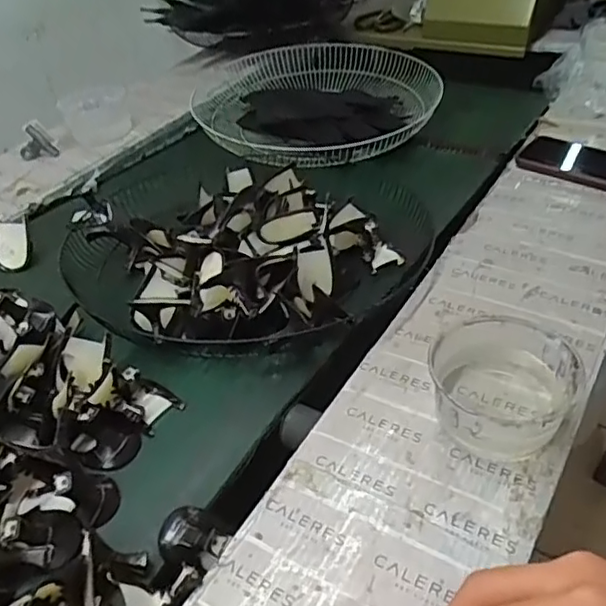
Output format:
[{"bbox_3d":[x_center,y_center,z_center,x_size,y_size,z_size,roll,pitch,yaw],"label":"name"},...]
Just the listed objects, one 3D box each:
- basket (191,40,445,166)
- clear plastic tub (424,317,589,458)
[{"bbox_3d":[0.025,-0.367,1.119,0.432,0.067,0.443,-17,41,-12],"label":"basket"},{"bbox_3d":[0.165,0.071,0.503,0.113,0.063,0.109,-4,40,4],"label":"clear plastic tub"}]

